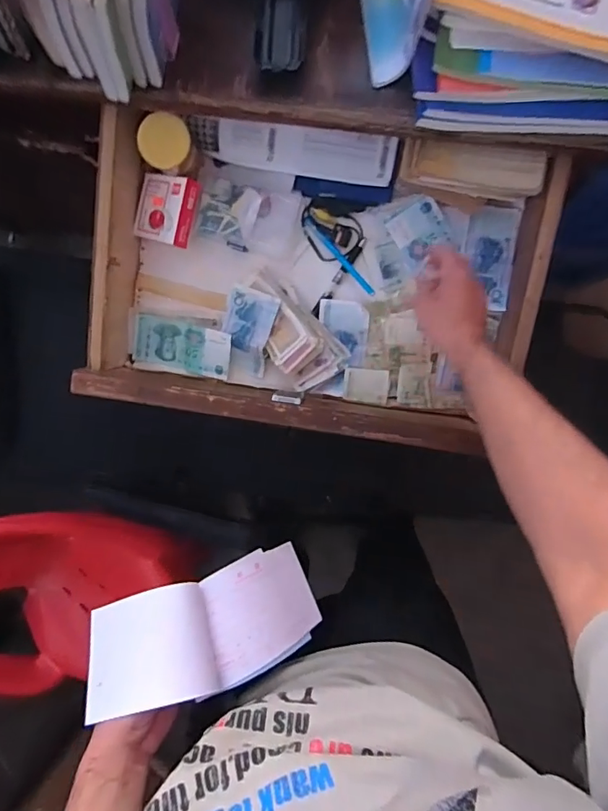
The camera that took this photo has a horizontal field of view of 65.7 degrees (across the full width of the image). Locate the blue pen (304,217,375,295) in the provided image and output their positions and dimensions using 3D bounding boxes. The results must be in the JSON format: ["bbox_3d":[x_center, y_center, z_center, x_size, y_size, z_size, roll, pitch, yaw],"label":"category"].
[{"bbox_3d":[0.049,-0.205,0.647,0.011,0.014,0.139,-42,91,5],"label":"blue pen"}]

